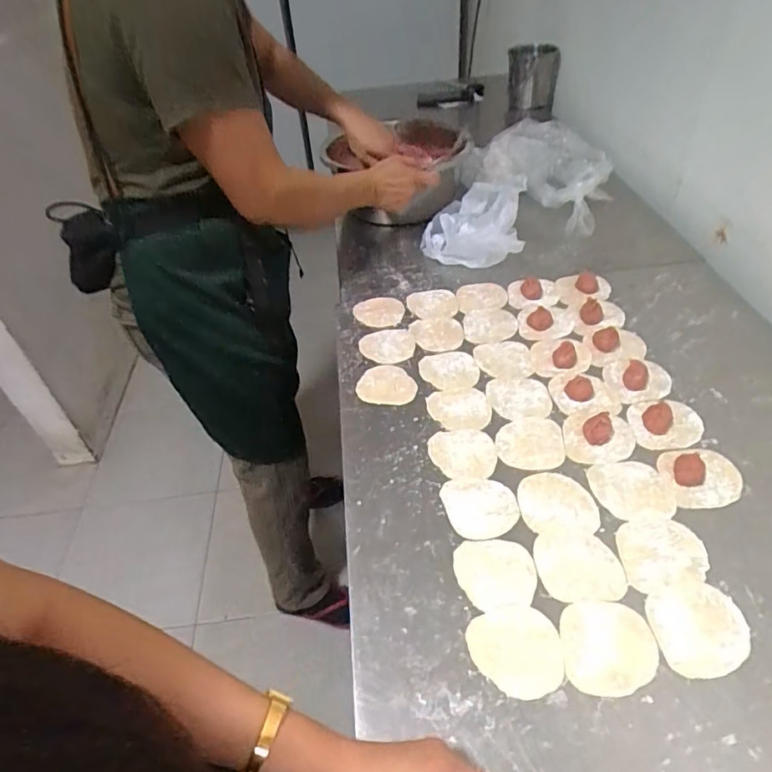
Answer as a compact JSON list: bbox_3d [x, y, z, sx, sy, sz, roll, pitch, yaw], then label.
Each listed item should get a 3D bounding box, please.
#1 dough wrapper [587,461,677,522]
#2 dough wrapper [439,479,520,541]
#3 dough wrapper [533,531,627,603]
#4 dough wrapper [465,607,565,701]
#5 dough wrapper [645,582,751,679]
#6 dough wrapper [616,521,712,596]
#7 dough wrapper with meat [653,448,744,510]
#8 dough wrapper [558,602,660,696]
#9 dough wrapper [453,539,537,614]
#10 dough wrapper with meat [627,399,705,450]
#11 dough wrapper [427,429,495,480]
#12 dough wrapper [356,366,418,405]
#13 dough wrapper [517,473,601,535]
[{"bbox_3d":[0.262,0.111,0.582,0.080,0.004,0.074,-3,45,3],"label":"dough wrapper"},{"bbox_3d":[0.101,0.128,0.583,0.073,0.004,0.076,-13,45,-7],"label":"dough wrapper"},{"bbox_3d":[0.186,0.174,0.527,0.078,0.004,0.072,-3,45,3],"label":"dough wrapper"},{"bbox_3d":[0.112,0.229,0.472,0.076,0.004,0.073,-9,45,-3],"label":"dough wrapper"},{"bbox_3d":[0.273,0.209,0.474,0.081,0.004,0.077,-3,45,3],"label":"dough wrapper"},{"bbox_3d":[0.267,0.163,0.528,0.080,0.004,0.072,-5,44,1],"label":"dough wrapper"},{"bbox_3d":[0.338,0.095,0.582,0.077,0.011,0.072,-3,45,3],"label":"dough wrapper with meat"},{"bbox_3d":[0.192,0.224,0.470,0.078,0.004,0.076,-3,45,3],"label":"dough wrapper"},{"bbox_3d":[0.106,0.180,0.526,0.075,0.004,0.072,-3,45,3],"label":"dough wrapper"},{"bbox_3d":[0.330,0.044,0.639,0.084,0.009,0.071,-6,44,0],"label":"dough wrapper with meat"},{"bbox_3d":[0.090,0.079,0.634,0.075,0.004,0.073,-3,45,3],"label":"dough wrapper"},{"bbox_3d":[0.003,-0.002,0.729,0.076,0.006,0.066,10,51,14],"label":"dough wrapper"},{"bbox_3d":[0.182,0.123,0.580,0.077,0.004,0.072,-3,45,3],"label":"dough wrapper"}]

